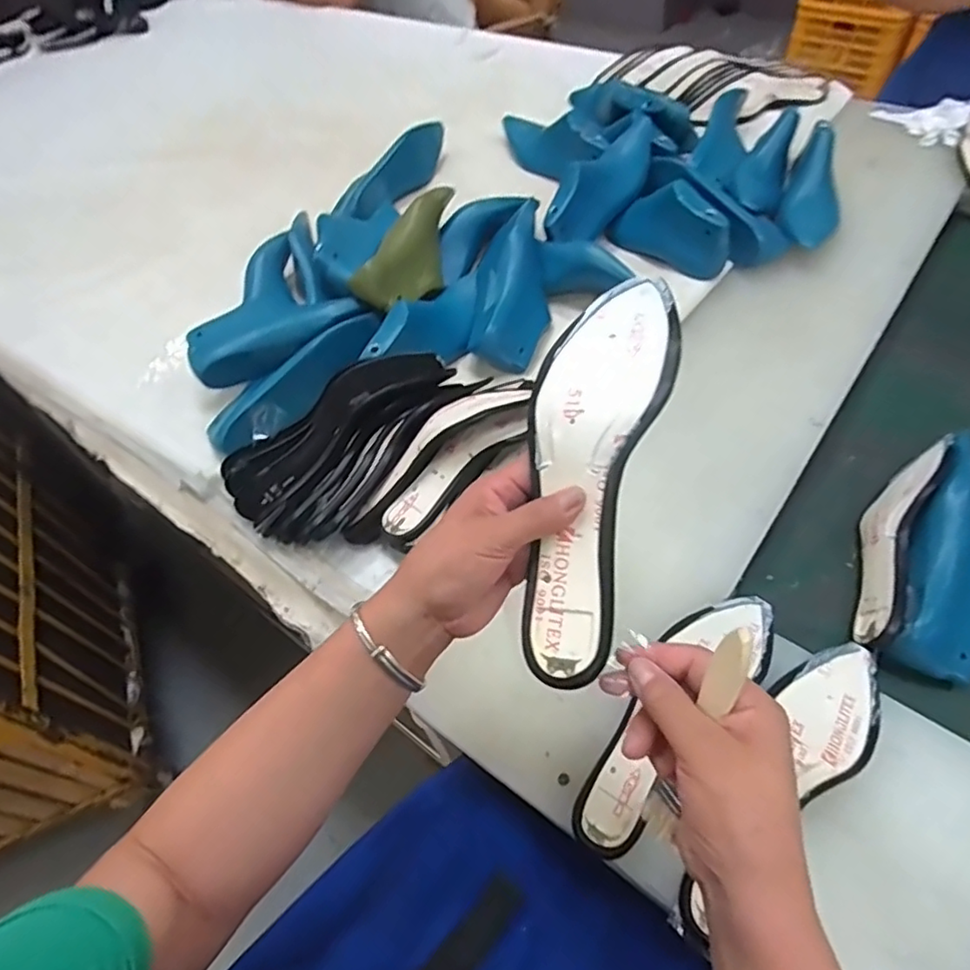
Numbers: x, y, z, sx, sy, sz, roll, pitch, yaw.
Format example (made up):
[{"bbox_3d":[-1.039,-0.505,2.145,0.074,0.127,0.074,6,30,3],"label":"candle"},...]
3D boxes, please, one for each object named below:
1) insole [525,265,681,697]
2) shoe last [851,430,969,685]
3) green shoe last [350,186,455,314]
[{"bbox_3d":[0.063,-0.015,0.366,0.073,0.044,0.255,10,80,12],"label":"insole"},{"bbox_3d":[0.445,0.055,0.601,0.113,0.068,0.272,16,57,18],"label":"shoe last"},{"bbox_3d":[-0.095,-0.319,0.840,0.081,0.090,0.246,10,56,14],"label":"green shoe last"}]

